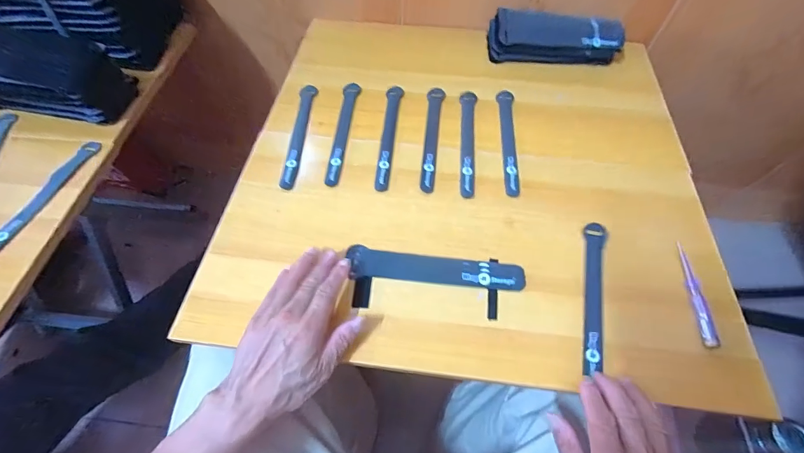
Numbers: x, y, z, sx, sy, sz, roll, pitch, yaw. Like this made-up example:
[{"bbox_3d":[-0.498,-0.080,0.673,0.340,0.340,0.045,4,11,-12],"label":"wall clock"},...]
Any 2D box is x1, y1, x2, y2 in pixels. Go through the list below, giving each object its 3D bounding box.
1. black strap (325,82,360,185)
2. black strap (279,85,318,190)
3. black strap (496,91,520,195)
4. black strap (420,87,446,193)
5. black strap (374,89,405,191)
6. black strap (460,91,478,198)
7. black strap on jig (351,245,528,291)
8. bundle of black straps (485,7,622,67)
[{"bbox_3d":[-0.085,-0.141,0.522,0.023,0.004,0.195,3,60,2],"label":"black strap"},{"bbox_3d":[-0.148,-0.132,0.513,0.024,0.007,0.190,2,60,2],"label":"black strap"},{"bbox_3d":[0.150,-0.124,0.508,0.024,0.007,0.188,5,61,3],"label":"black strap"},{"bbox_3d":[0.042,-0.130,0.514,0.024,0.006,0.193,6,61,4],"label":"black strap"},{"bbox_3d":[-0.017,-0.131,0.514,0.024,0.007,0.189,3,60,2],"label":"black strap"},{"bbox_3d":[0.093,-0.124,0.510,0.024,0.006,0.196,6,61,4],"label":"black strap"},{"bbox_3d":[0.038,0.049,0.410,0.197,0.011,0.037,6,61,4],"label":"black strap on jig"},{"bbox_3d":[0.249,-0.313,0.597,0.202,0.051,0.072,5,61,3],"label":"bundle of black straps"}]

